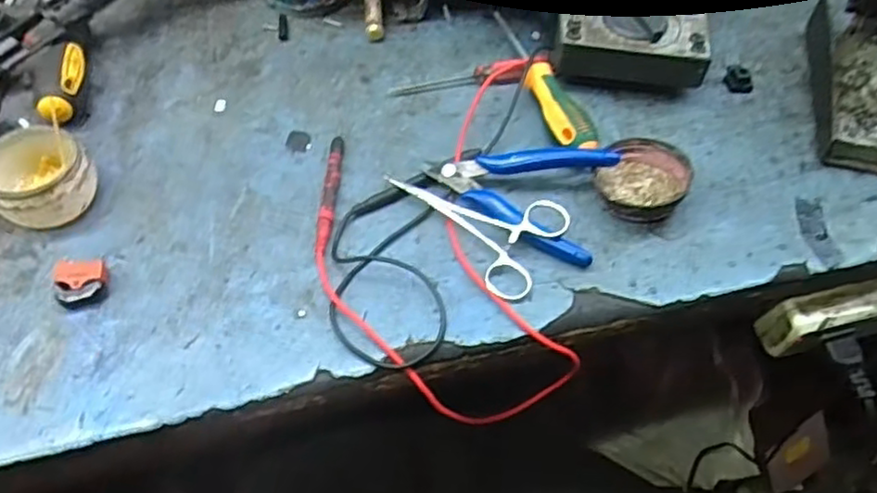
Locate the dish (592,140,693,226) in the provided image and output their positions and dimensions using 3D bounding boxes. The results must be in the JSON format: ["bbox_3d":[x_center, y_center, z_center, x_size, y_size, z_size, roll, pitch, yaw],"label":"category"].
[{"bbox_3d":[0.134,-0.044,0.457,0.056,0.022,0.063,34,60,22],"label":"dish"}]

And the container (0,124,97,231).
[{"bbox_3d":[-0.256,-0.043,0.441,0.074,0.037,0.061,39,62,24],"label":"container"}]

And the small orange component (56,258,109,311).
[{"bbox_3d":[-0.211,0.022,0.407,0.026,0.017,0.025,-6,54,-5],"label":"small orange component"}]

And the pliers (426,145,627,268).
[{"bbox_3d":[0.059,-0.042,0.453,0.112,0.023,0.078,24,57,16],"label":"pliers"}]

